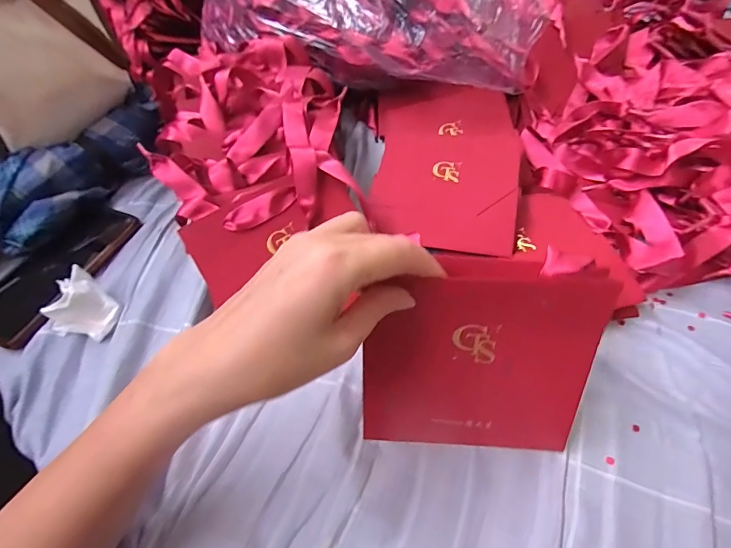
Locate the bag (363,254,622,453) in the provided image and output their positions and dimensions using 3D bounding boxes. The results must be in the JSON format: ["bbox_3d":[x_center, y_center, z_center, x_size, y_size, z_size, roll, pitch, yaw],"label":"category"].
[{"bbox_3d":[0.069,0.056,0.246,0.135,0.136,0.016,4,27,7],"label":"bag"}]

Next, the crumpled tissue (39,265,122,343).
[{"bbox_3d":[-0.247,0.027,0.334,0.053,0.030,0.054,18,57,16],"label":"crumpled tissue"}]

